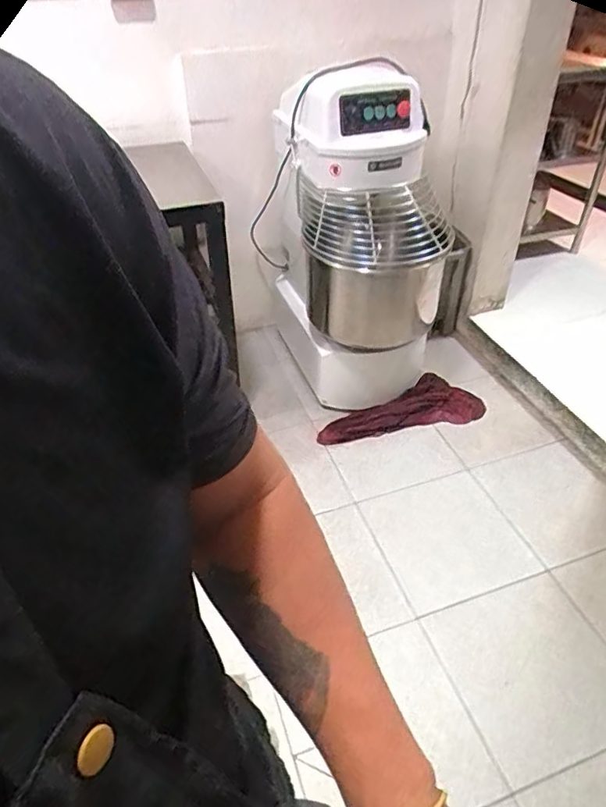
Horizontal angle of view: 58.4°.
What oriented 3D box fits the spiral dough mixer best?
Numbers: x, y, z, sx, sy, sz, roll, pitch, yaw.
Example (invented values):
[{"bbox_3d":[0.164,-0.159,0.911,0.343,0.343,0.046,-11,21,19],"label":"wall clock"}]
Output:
[{"bbox_3d":[0.195,-0.530,1.851,0.452,0.983,0.664,-15,42,-15],"label":"spiral dough mixer"}]

